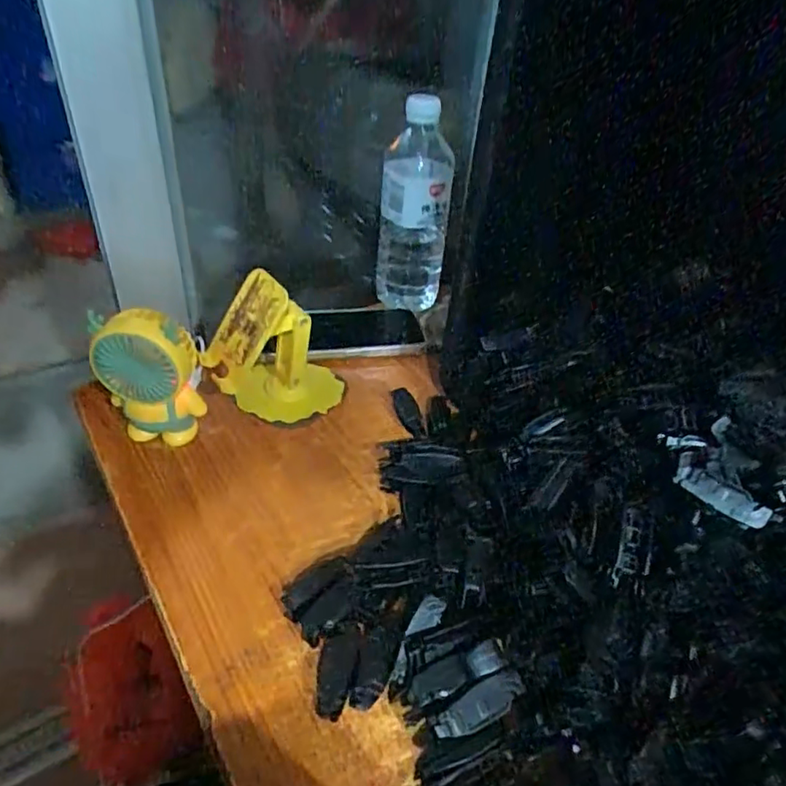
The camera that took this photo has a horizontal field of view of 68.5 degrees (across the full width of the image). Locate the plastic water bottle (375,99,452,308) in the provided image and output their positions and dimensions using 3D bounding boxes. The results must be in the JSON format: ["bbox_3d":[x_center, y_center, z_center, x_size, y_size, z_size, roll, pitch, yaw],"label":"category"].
[{"bbox_3d":[0.022,-0.191,0.611,0.072,0.208,0.071,6,37,0],"label":"plastic water bottle"}]

